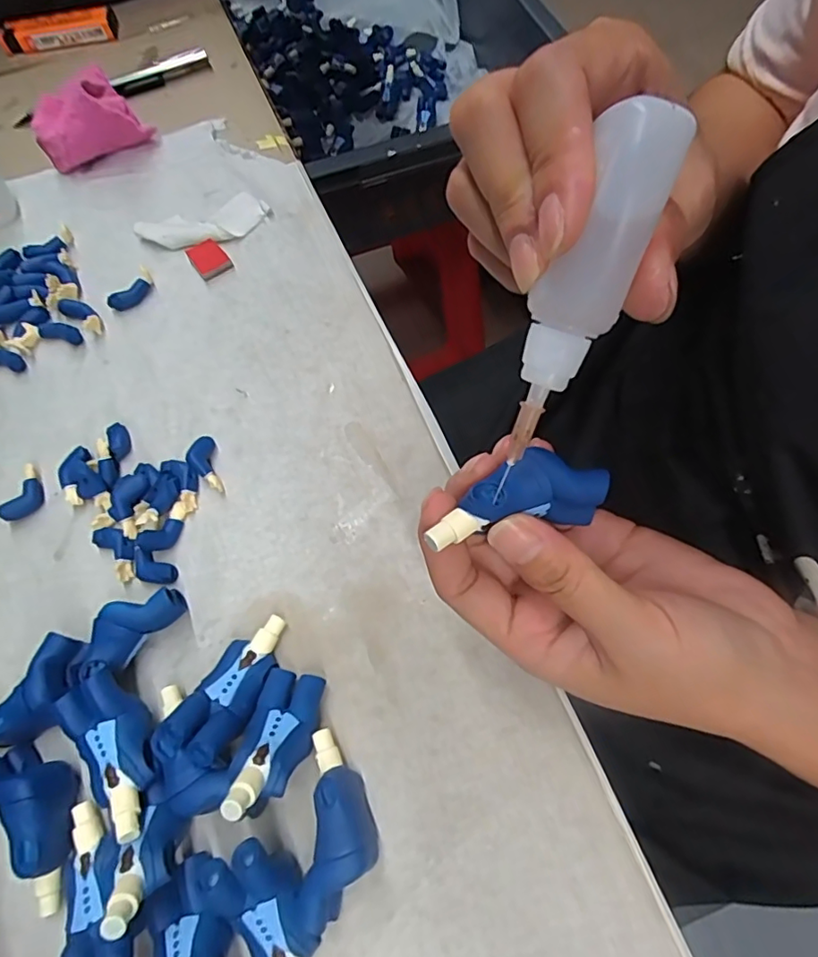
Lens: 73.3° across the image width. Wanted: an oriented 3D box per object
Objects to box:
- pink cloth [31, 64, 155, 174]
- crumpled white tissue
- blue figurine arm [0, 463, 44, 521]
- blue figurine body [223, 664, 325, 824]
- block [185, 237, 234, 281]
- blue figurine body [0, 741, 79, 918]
[{"bbox_3d":[-0.201,-0.222,0.340,0.061,0.037,0.057,-43,72,-14],"label":"pink cloth"},{"bbox_3d":[-0.119,-0.148,0.319,0.076,0.006,0.029,-19,67,-6],"label":"crumpled white tissue"},{"bbox_3d":[-0.179,0.007,0.257,0.012,0.008,0.028,12,68,8],"label":"blue figurine arm"},{"bbox_3d":[-0.048,0.095,0.195,0.023,0.013,0.056,12,30,8],"label":"blue figurine body"},{"bbox_3d":[-0.113,-0.124,0.309,0.018,0.004,0.024,-34,70,-11],"label":"block"},{"bbox_3d":[-0.134,0.121,0.197,0.021,0.022,0.056,-33,70,-11],"label":"blue figurine body"}]

